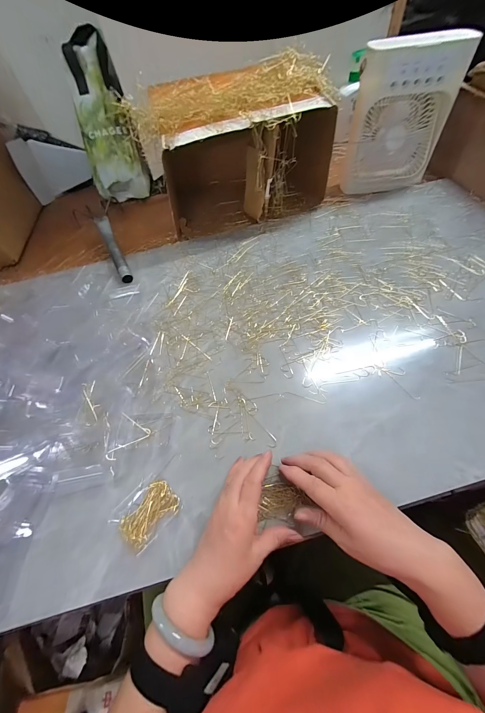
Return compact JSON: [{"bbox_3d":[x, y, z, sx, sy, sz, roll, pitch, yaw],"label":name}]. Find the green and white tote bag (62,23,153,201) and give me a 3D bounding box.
[{"bbox_3d":[-0.328,-0.558,0.658,0.132,0.325,0.072,-5,34,1],"label":"green and white tote bag"}]

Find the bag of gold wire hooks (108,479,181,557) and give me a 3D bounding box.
[{"bbox_3d":[-0.119,0.188,0.340,0.063,0.013,0.072,35,68,25],"label":"bag of gold wire hooks"}]

